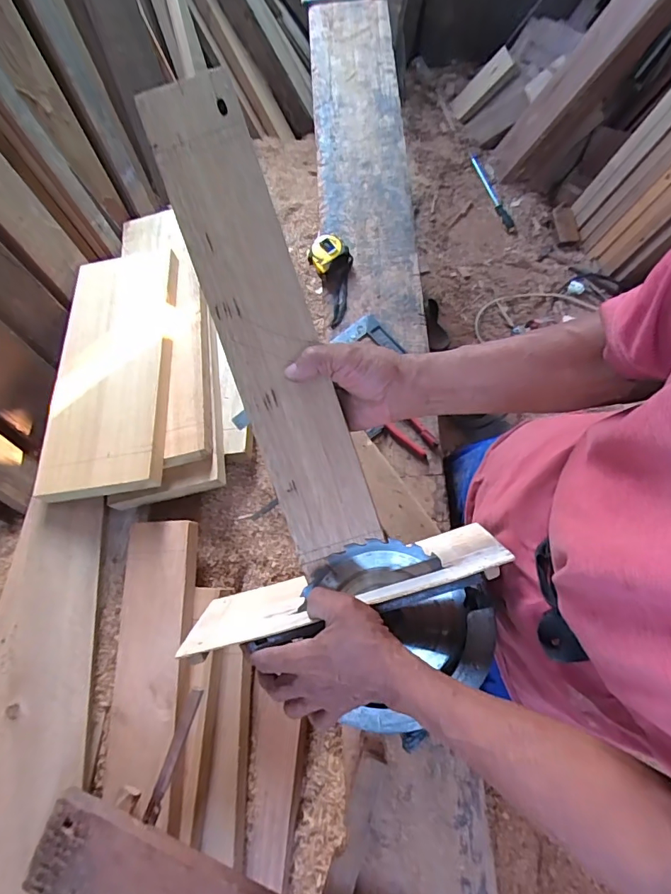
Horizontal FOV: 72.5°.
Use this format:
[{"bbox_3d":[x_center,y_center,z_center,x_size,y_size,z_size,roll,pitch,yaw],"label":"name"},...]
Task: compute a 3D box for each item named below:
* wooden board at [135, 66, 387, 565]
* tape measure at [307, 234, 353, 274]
[{"bbox_3d":[-0.068,-0.118,0.439,0.089,0.025,0.460,-19,94,-5],"label":"wooden board"},{"bbox_3d":[-0.012,-0.353,0.846,0.077,0.046,0.063,-25,74,-6],"label":"tape measure"}]

